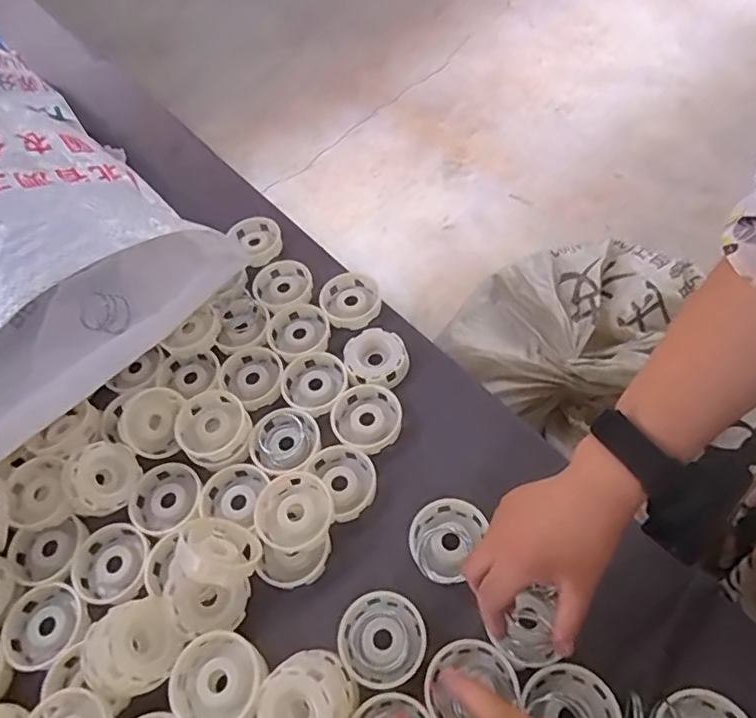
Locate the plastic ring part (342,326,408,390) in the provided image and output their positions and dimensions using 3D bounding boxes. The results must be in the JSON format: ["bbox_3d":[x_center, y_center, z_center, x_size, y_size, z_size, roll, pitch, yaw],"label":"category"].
[{"bbox_3d":[-0.001,-0.002,0.590,0.065,0.023,0.060,-4,55,5],"label":"plastic ring part"}]

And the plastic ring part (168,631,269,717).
[{"bbox_3d":[-0.117,0.236,0.426,0.067,0.022,0.064,-23,56,-8],"label":"plastic ring part"}]

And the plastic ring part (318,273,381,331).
[{"bbox_3d":[-0.027,-0.064,0.636,0.066,0.023,0.061,-4,55,5],"label":"plastic ring part"}]

